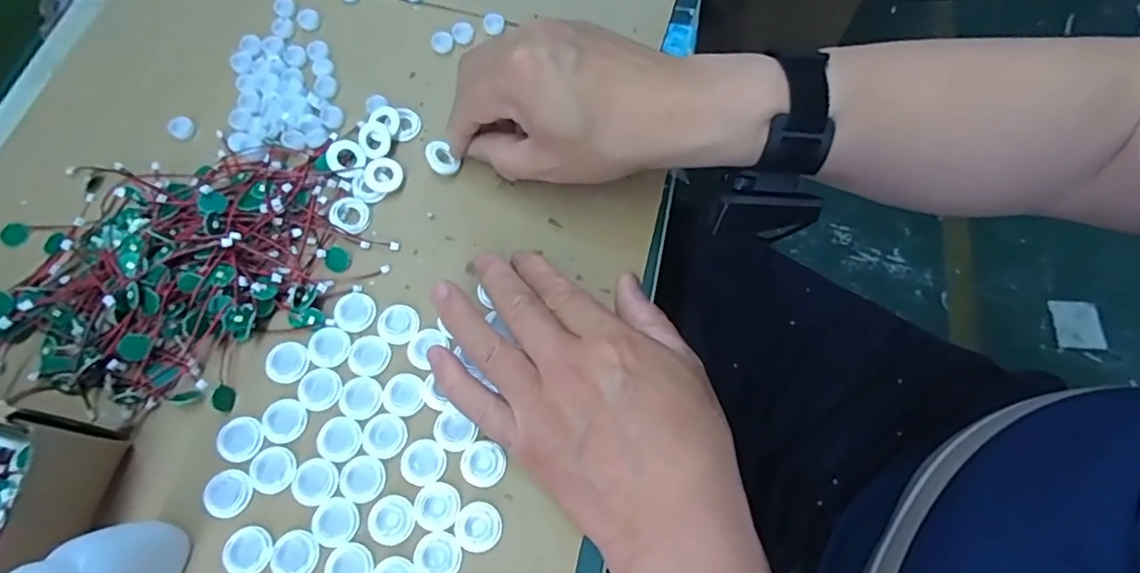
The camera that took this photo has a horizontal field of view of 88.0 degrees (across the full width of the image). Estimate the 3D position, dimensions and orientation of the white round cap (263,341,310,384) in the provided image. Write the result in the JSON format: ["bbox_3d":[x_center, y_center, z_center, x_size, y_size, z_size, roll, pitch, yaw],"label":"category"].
[{"bbox_3d":[-0.155,0.041,0.323,0.022,0.004,0.022,1,69,-2],"label":"white round cap"}]

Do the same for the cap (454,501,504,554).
[{"bbox_3d":[-0.046,0.120,0.295,0.022,0.004,0.022,1,69,-2],"label":"cap"}]

